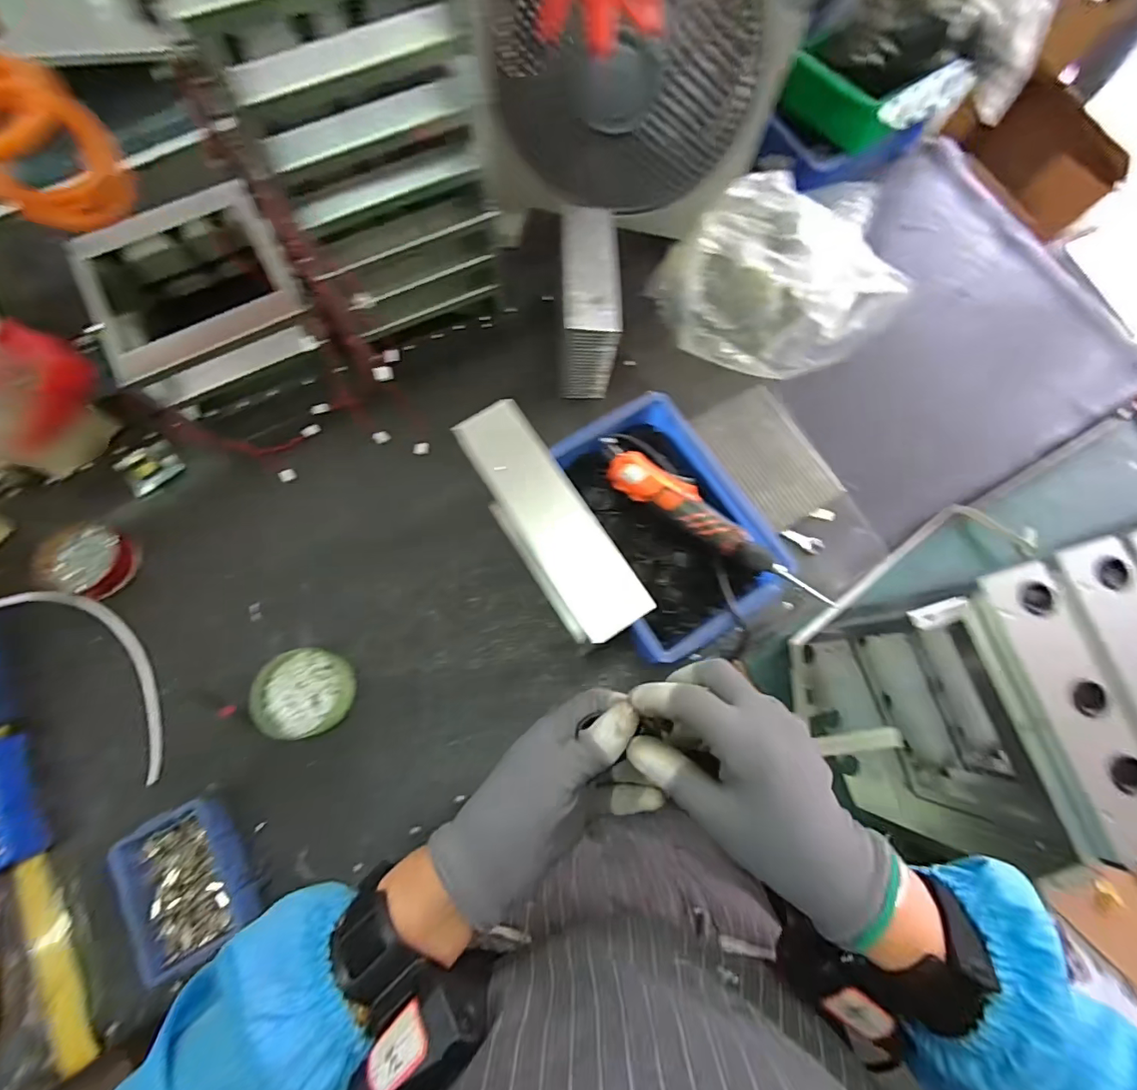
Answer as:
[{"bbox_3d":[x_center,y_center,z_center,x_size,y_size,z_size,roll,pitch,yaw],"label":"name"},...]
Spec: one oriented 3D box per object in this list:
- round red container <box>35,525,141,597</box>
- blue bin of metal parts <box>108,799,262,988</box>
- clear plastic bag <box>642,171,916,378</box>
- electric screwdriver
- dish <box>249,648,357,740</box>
[{"bbox_3d":[-0.610,0.020,0.630,0.091,0.030,0.087,0,76,-2],"label":"round red container"},{"bbox_3d":[-0.406,0.358,0.527,0.104,0.065,0.144,-34,80,-9],"label":"blue bin of metal parts"},{"bbox_3d":[0.281,-0.379,0.704,0.322,0.136,0.231,6,76,0],"label":"clear plastic bag"},{"bbox_3d":[0.170,-0.029,0.604,0.316,0.038,0.051,36,78,7],"label":"electric screwdriver"},{"bbox_3d":[-0.314,0.176,0.593,0.100,0.058,0.097,0,76,-2],"label":"dish"}]

